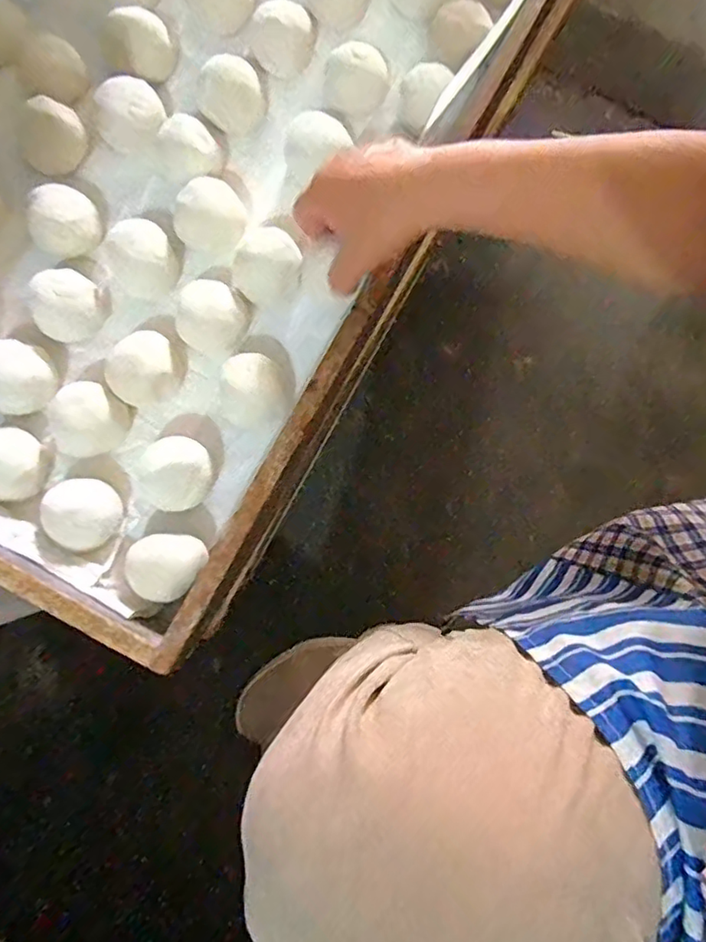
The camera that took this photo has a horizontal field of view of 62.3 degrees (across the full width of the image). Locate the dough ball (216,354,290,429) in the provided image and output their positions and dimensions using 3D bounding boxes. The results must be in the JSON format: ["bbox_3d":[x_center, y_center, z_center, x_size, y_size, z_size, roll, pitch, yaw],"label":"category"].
[{"bbox_3d":[-0.075,-0.061,0.447,0.048,0.036,0.052,0,79,-1],"label":"dough ball"}]

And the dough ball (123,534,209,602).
[{"bbox_3d":[-0.135,0.070,0.428,0.053,0.029,0.045,-2,79,-2],"label":"dough ball"}]

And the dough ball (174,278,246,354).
[{"bbox_3d":[-0.109,-0.122,0.454,0.049,0.033,0.048,0,79,-1],"label":"dough ball"}]

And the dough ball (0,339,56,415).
[{"bbox_3d":[-0.253,-0.069,0.443,0.056,0.032,0.049,37,81,6],"label":"dough ball"}]

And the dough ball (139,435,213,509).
[{"bbox_3d":[-0.129,0.000,0.431,0.047,0.036,0.053,-6,79,-2],"label":"dough ball"}]

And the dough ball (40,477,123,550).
[{"bbox_3d":[-0.196,0.031,0.429,0.047,0.038,0.050,0,79,-1],"label":"dough ball"}]

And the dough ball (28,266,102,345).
[{"bbox_3d":[-0.226,-0.132,0.457,0.045,0.033,0.052,-19,80,-5],"label":"dough ball"}]

